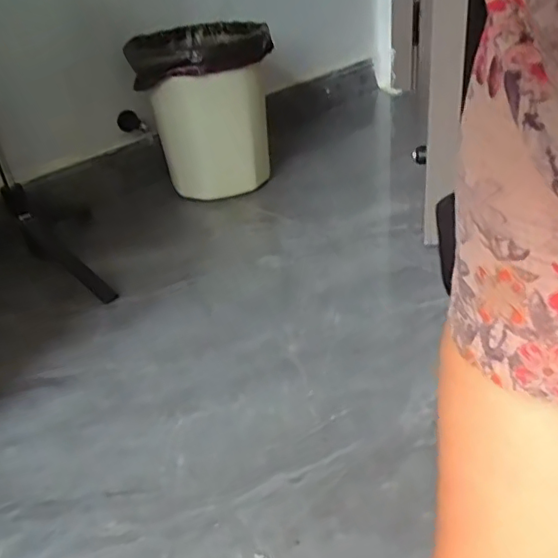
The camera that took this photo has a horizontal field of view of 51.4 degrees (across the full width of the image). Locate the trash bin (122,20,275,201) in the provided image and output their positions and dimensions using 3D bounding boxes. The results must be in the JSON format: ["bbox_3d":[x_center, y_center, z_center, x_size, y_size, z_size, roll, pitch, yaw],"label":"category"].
[{"bbox_3d":[-0.141,-0.323,1.146,0.252,0.297,0.263,-12,32,-13],"label":"trash bin"}]

